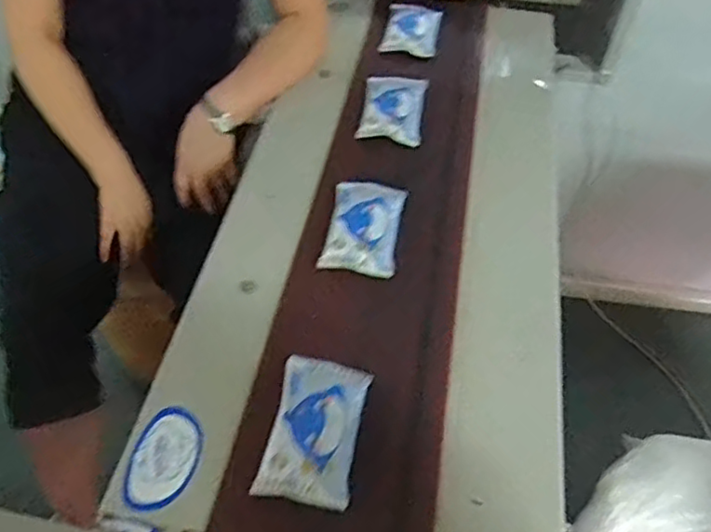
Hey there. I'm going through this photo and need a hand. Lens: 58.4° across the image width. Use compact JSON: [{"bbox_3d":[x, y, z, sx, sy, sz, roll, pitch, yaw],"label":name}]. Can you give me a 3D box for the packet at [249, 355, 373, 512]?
[{"bbox_3d":[-0.039,0.161,0.620,0.083,0.031,0.142,11,51,4],"label":"packet"}]

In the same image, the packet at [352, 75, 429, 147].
[{"bbox_3d":[0.056,-0.234,0.934,0.088,0.017,0.148,9,51,2],"label":"packet"}]

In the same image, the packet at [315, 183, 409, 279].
[{"bbox_3d":[0.012,-0.050,0.782,0.084,0.031,0.141,10,51,3],"label":"packet"}]

